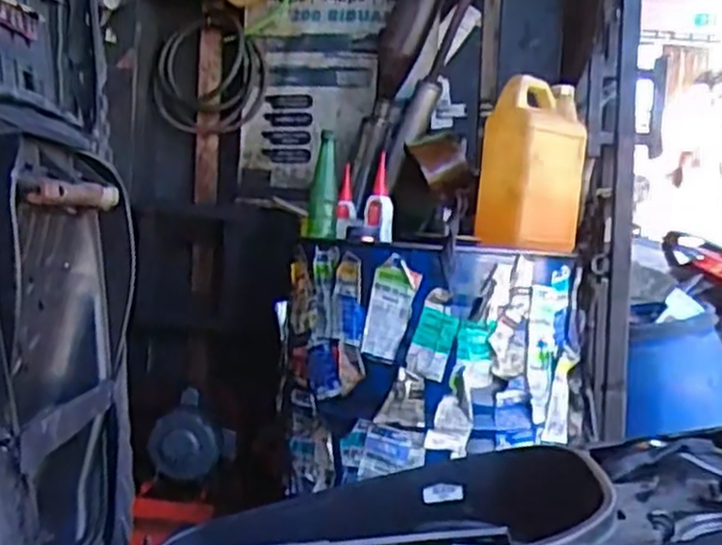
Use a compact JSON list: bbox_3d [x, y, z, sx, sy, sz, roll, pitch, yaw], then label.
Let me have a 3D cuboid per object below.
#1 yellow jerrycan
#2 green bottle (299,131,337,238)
[{"bbox_3d":[0.312,-0.193,1.388,0.175,0.293,0.105,1,2,-37],"label":"yellow jerrycan"},{"bbox_3d":[-0.076,-0.162,1.446,0.060,0.194,0.064,2,2,-7],"label":"green bottle"}]

